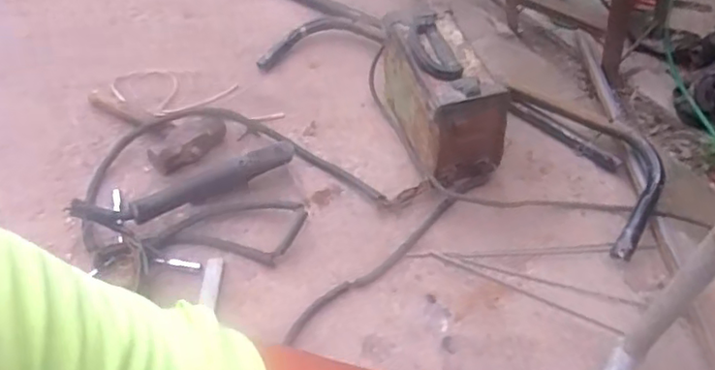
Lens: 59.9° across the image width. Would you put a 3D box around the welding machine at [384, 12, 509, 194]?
[{"bbox_3d":[0.146,-0.156,1.122,0.132,0.198,0.285,-17,50,-14],"label":"welding machine"}]

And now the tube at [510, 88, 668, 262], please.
[{"bbox_3d":[0.435,-0.052,1.116,0.173,0.043,0.405,-15,48,-7],"label":"tube"}]

